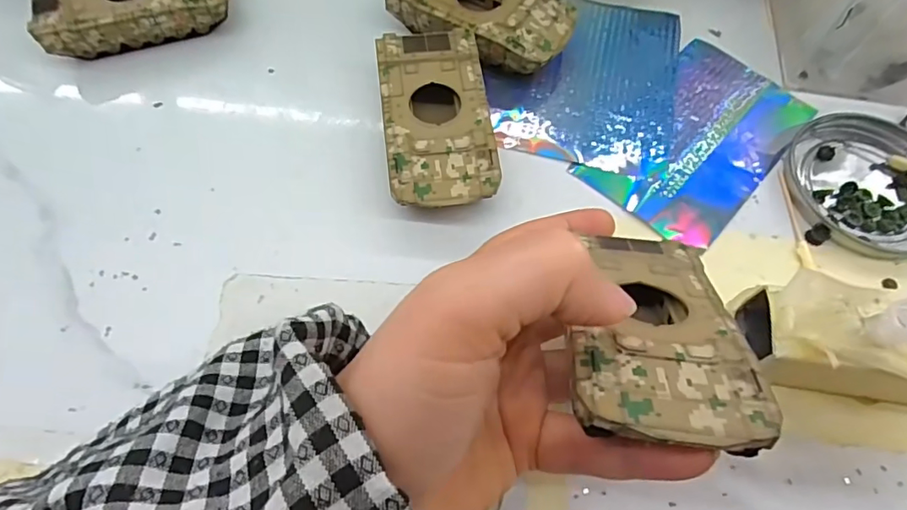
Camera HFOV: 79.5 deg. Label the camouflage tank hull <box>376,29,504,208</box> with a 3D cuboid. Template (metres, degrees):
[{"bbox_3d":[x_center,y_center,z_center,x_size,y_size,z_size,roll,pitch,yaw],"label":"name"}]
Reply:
[{"bbox_3d":[-0.008,-0.063,0.264,0.049,0.024,0.095,-6,65,-4],"label":"camouflage tank hull"}]

